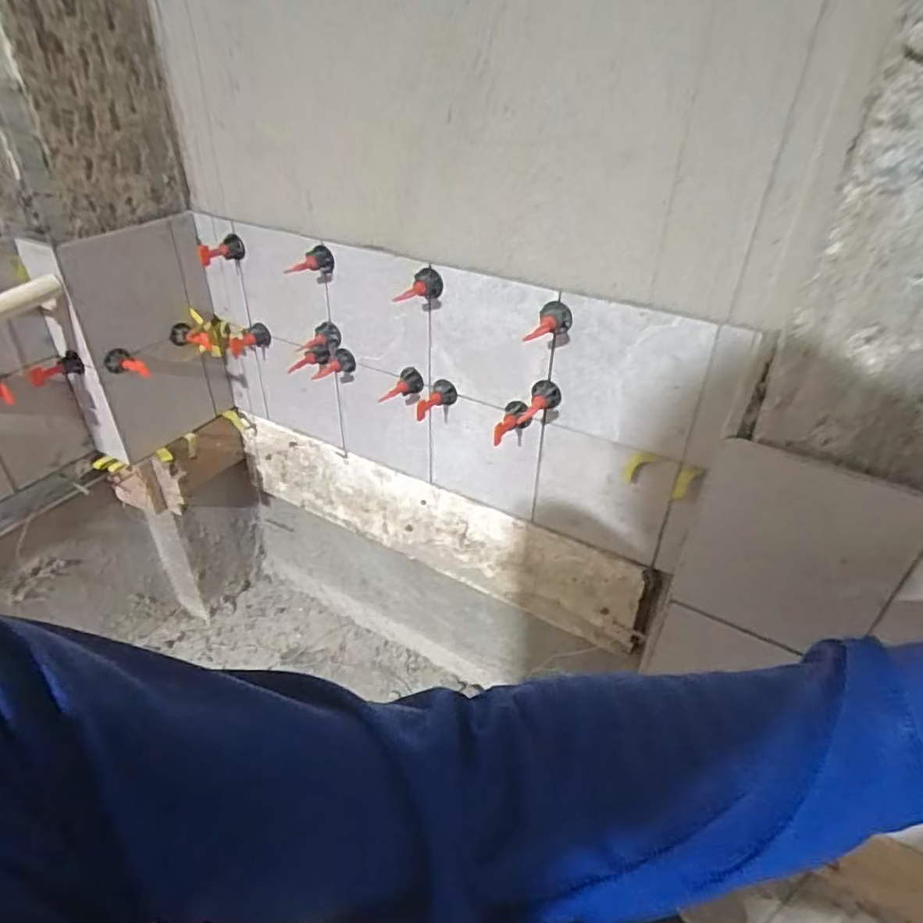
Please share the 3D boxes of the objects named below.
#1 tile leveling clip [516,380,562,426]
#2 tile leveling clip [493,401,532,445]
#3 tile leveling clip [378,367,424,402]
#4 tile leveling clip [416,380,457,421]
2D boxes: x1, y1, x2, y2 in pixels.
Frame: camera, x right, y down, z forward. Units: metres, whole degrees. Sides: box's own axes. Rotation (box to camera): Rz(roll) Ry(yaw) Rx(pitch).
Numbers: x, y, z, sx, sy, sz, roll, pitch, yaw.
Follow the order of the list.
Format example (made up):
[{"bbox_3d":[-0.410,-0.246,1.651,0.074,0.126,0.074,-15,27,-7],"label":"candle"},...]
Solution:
[{"bbox_3d":[0.082,-0.060,0.642,0.040,0.045,0.030,11,37,13],"label":"tile leveling clip"},{"bbox_3d":[0.052,-0.039,0.667,0.028,0.028,0.056,26,62,30],"label":"tile leveling clip"},{"bbox_3d":[-0.074,-0.087,0.733,0.061,0.026,0.030,-37,48,-16],"label":"tile leveling clip"},{"bbox_3d":[-0.030,-0.067,0.705,0.039,0.040,0.047,12,38,14],"label":"tile leveling clip"}]

